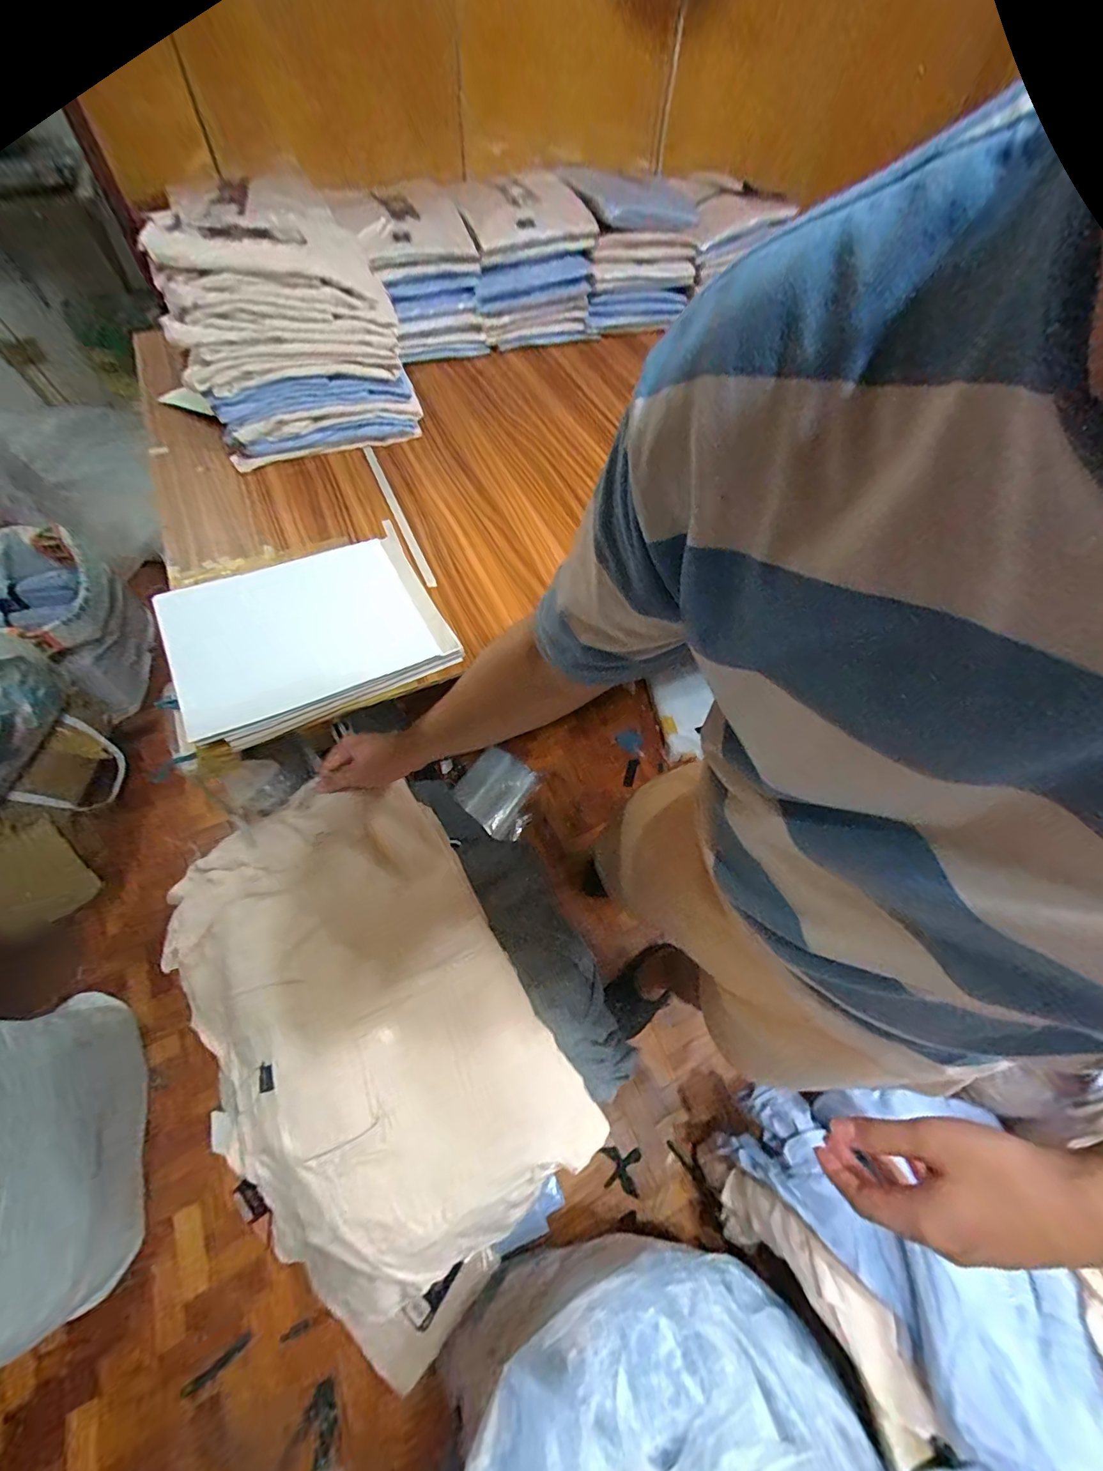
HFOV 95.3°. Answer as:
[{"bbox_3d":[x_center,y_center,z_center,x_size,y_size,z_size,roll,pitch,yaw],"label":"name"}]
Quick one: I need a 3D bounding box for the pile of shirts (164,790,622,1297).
[{"bbox_3d":[-0.224,0.337,0.609,0.352,0.131,0.537,-29,67,-18],"label":"pile of shirts"}]

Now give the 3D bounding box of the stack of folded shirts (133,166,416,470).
[{"bbox_3d":[-0.368,-0.589,0.716,0.269,0.222,0.303,-18,64,-14],"label":"stack of folded shirts"}]

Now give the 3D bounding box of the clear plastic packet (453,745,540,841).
[{"bbox_3d":[-0.136,0.152,1.363,0.208,0.014,0.211,38,62,-5],"label":"clear plastic packet"}]

